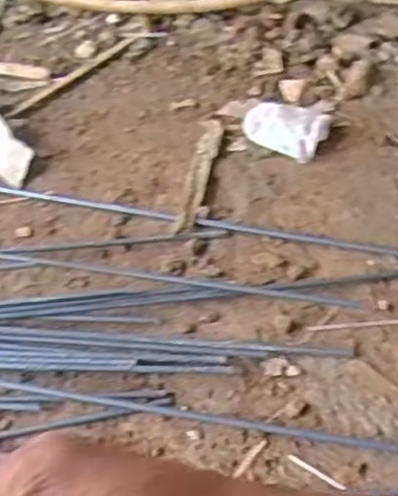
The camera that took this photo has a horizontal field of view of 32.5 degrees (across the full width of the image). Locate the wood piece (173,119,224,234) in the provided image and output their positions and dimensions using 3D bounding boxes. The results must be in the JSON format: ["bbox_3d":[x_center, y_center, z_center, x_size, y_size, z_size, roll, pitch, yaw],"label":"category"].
[{"bbox_3d":[0.004,-0.091,0.807,0.027,0.014,0.184,6,53,10],"label":"wood piece"}]

